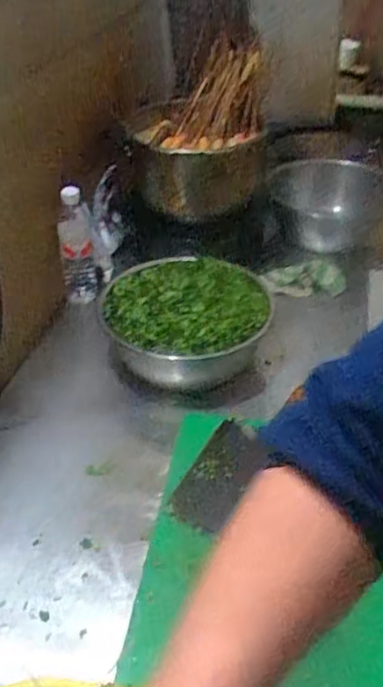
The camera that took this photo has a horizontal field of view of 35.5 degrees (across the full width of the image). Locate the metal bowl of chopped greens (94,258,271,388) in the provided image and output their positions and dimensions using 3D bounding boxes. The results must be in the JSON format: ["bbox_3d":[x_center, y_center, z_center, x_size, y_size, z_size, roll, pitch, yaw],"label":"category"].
[{"bbox_3d":[0.000,-0.036,1.063,0.284,0.146,0.264,-2,38,1],"label":"metal bowl of chopped greens"}]

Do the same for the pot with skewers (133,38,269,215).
[{"bbox_3d":[0.026,-0.412,1.218,0.244,0.319,0.213,2,38,6],"label":"pot with skewers"}]

